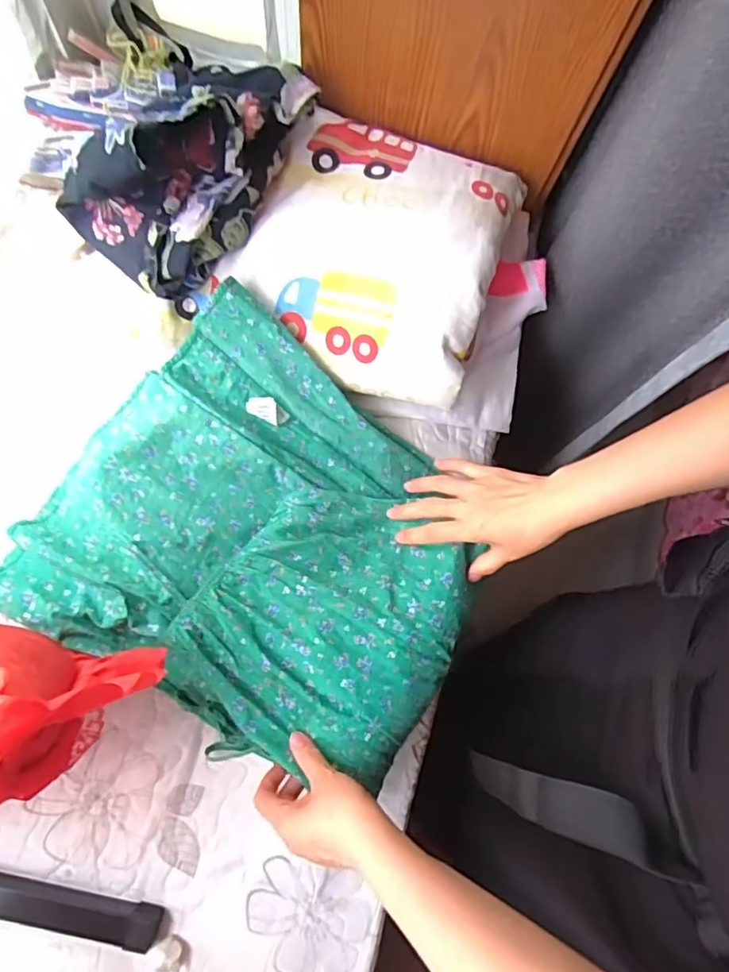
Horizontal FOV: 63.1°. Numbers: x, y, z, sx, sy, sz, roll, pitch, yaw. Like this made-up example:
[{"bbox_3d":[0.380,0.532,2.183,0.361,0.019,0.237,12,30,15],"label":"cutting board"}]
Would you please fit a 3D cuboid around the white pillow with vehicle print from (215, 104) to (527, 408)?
[{"bbox_3d":[0.011,-0.246,0.598,0.246,0.052,0.277,19,78,3],"label":"white pillow with vehicle print"}]

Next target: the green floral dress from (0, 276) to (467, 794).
[{"bbox_3d":[-0.098,0.056,0.565,0.405,0.077,0.341,34,80,6],"label":"green floral dress"}]

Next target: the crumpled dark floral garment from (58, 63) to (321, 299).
[{"bbox_3d":[-0.157,-0.318,0.582,0.264,0.097,0.166,-40,82,-9],"label":"crumpled dark floral garment"}]

